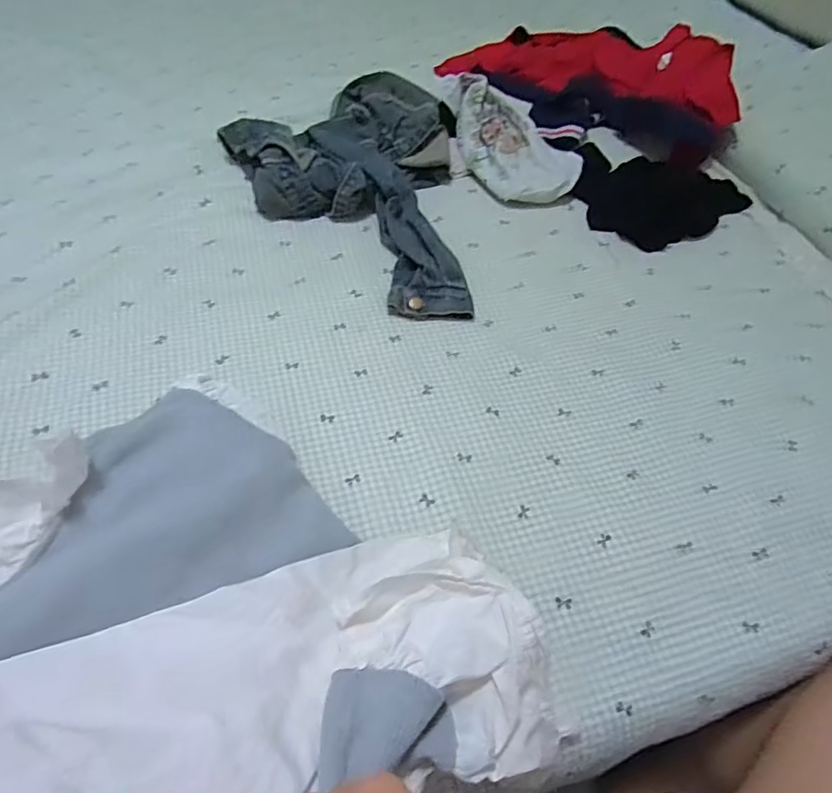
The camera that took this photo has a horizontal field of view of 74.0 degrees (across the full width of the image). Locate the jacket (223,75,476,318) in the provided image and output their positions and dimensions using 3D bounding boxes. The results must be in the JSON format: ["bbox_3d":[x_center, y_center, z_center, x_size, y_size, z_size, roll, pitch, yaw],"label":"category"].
[{"bbox_3d":[-0.026,-0.312,0.787,0.449,0.064,0.334,39,59,22],"label":"jacket"}]

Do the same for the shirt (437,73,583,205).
[{"bbox_3d":[0.140,-0.399,0.845,0.136,0.104,0.237,-31,62,-26],"label":"shirt"}]

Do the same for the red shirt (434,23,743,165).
[{"bbox_3d":[0.307,-0.585,0.973,0.253,0.148,0.520,-24,59,-22],"label":"red shirt"}]

